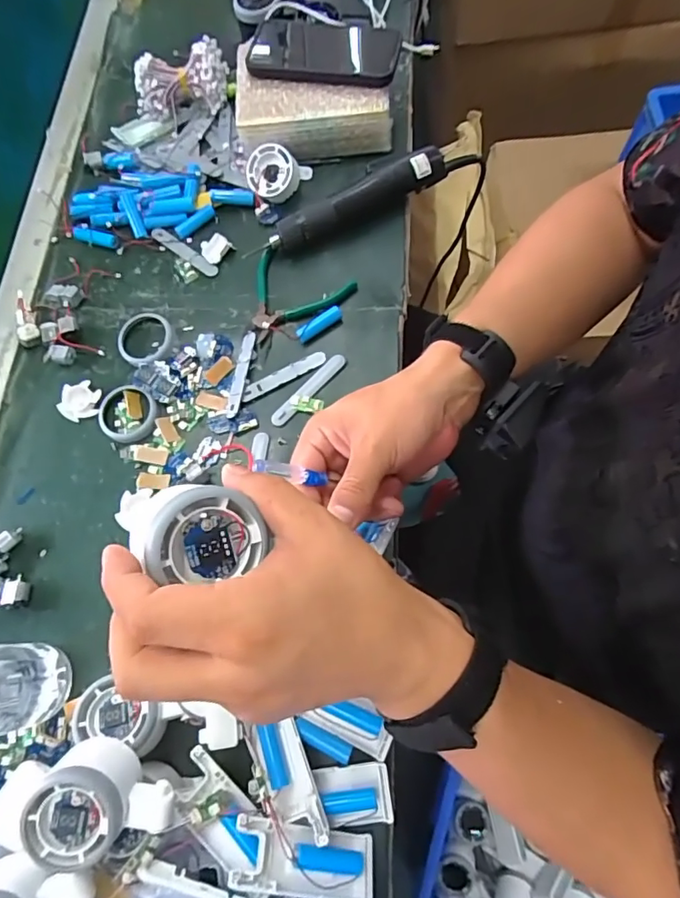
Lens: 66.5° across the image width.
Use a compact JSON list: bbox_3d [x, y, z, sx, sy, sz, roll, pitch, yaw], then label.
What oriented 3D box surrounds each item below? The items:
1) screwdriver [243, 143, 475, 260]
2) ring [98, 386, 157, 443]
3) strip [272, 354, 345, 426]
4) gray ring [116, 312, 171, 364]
[{"bbox_3d":[0.030,-0.275,0.566,0.281,0.043,0.035,-27,72,-5],"label":"screwdriver"},{"bbox_3d":[-0.214,-0.036,0.518,0.062,0.012,0.057,-1,72,4],"label":"ring"},{"bbox_3d":[-0.030,-0.059,0.511,0.016,0.005,0.095,40,79,17],"label":"strip"},{"bbox_3d":[-0.206,-0.117,0.545,0.061,0.014,0.056,0,70,0],"label":"gray ring"}]

